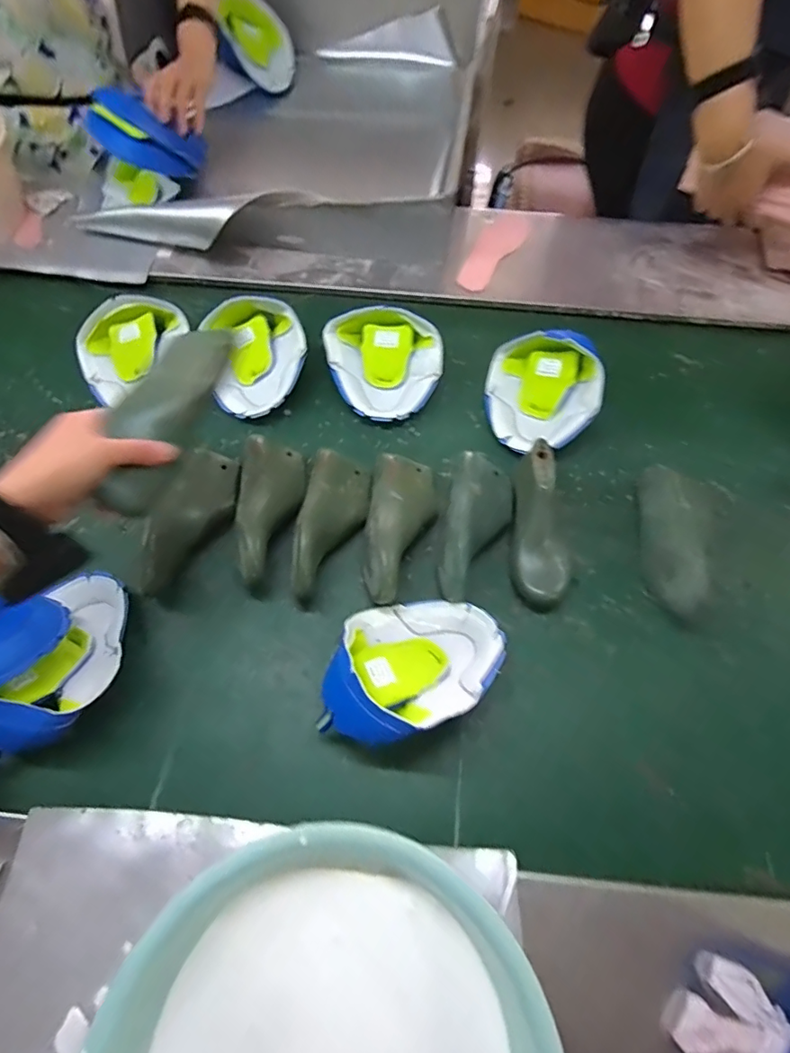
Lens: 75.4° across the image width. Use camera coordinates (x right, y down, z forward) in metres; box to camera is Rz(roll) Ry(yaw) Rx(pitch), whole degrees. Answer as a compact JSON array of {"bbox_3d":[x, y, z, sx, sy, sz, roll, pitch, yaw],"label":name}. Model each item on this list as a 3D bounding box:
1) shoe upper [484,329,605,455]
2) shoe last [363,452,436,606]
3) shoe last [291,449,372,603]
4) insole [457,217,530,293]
[{"bbox_3d":[0.205,-0.193,0.709,0.145,0.071,0.177,7,62,3],"label":"shoe upper"},{"bbox_3d":[0.008,0.000,0.628,0.081,0.059,0.203,7,62,3],"label":"shoe last"},{"bbox_3d":[-0.077,-0.006,0.625,0.087,0.058,0.192,4,62,1],"label":"shoe last"},{"bbox_3d":[0.166,-0.467,0.866,0.059,0.007,0.174,38,78,1],"label":"insole"}]

